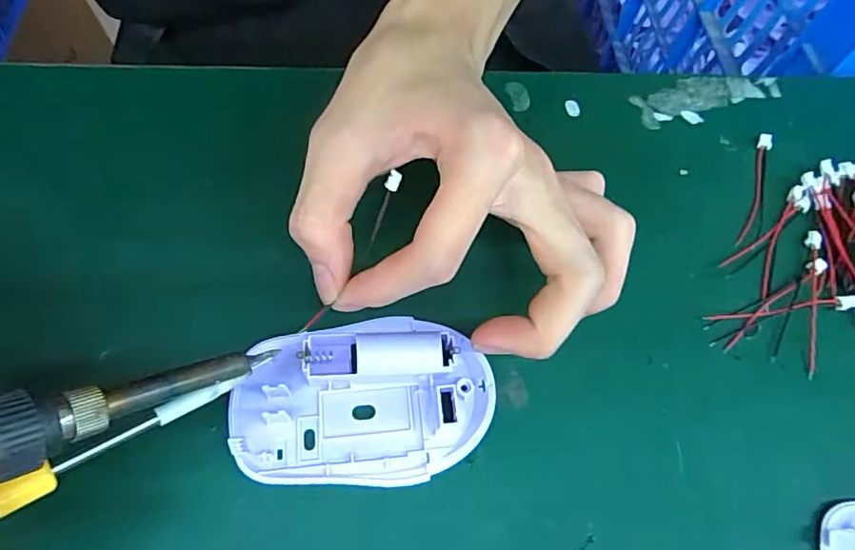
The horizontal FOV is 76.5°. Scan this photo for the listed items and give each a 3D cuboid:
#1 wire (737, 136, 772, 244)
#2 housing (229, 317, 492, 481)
[{"bbox_3d":[0.160,-0.042,0.265,0.007,0.005,0.070,22,65,9],"label":"wire"},{"bbox_3d":[-0.024,0.045,0.204,0.095,0.016,0.061,0,64,-2],"label":"housing"}]

